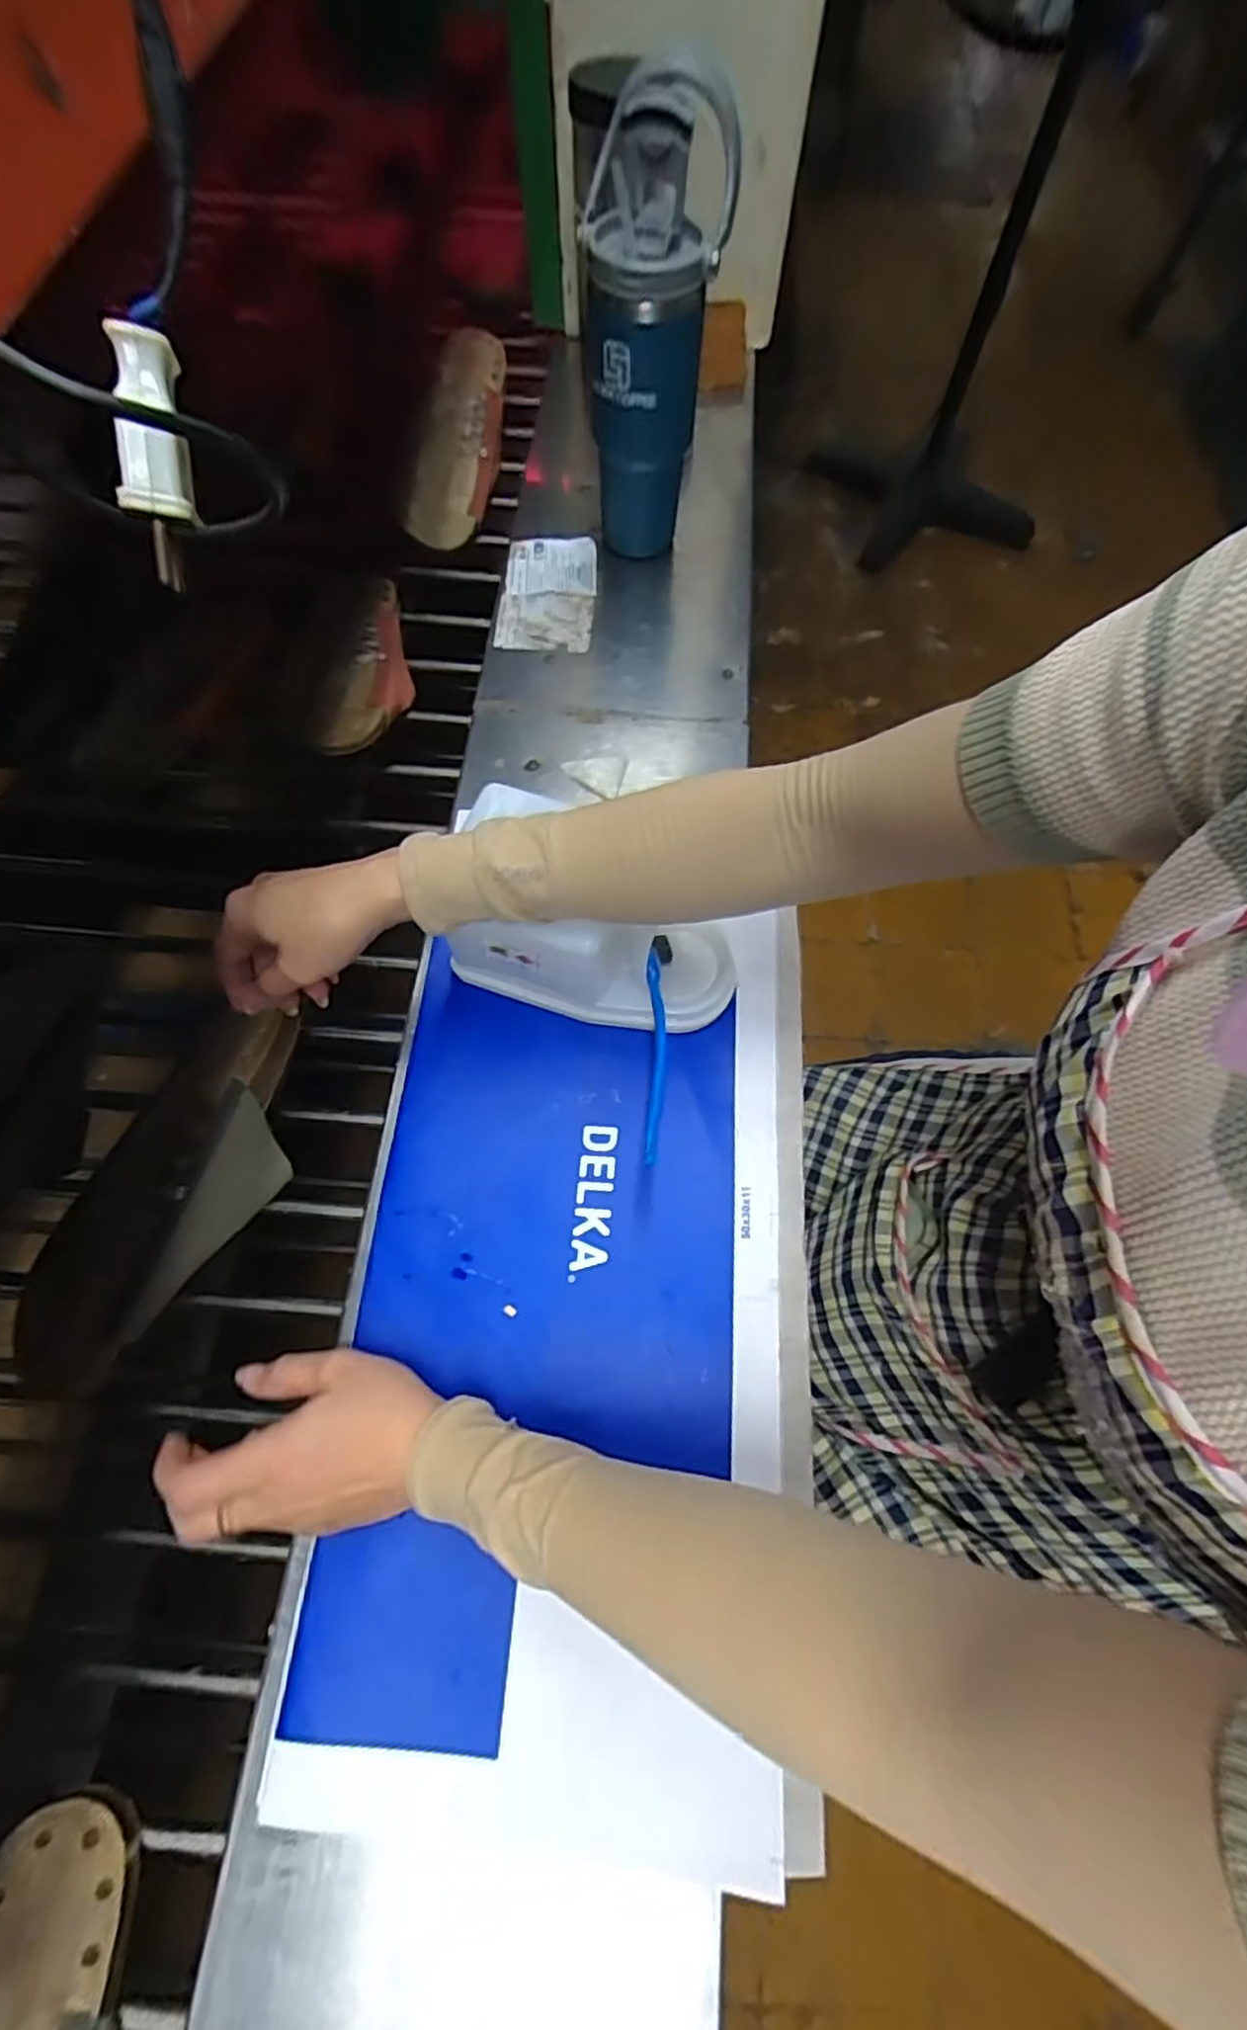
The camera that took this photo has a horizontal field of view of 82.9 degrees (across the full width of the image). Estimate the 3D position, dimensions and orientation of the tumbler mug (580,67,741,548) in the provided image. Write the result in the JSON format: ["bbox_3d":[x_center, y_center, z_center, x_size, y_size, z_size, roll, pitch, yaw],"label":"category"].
[{"bbox_3d":[0.027,-0.531,0.571,0.105,0.271,0.111,4,68,3],"label":"tumbler mug"}]

